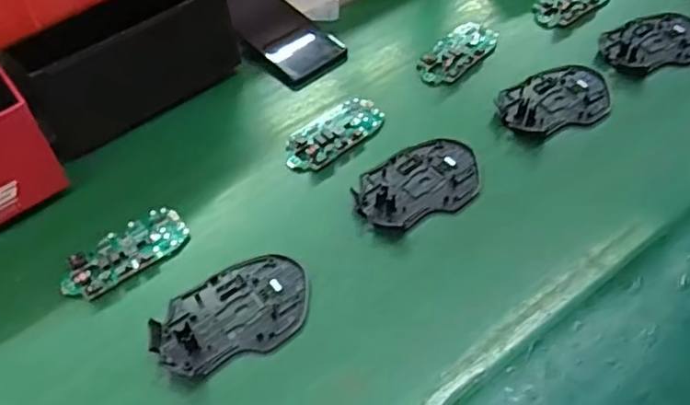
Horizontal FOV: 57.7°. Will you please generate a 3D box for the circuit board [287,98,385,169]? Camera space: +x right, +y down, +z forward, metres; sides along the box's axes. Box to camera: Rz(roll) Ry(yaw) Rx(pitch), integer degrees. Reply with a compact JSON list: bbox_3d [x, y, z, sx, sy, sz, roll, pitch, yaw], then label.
[{"bbox_3d":[-0.009,-0.062,0.560,0.050,0.009,0.101,36,61,28],"label":"circuit board"}]

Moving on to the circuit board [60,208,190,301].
[{"bbox_3d":[-0.169,0.040,0.485,0.099,0.014,0.042,-35,57,-23],"label":"circuit board"}]

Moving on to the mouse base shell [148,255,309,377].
[{"bbox_3d":[-0.081,0.080,0.451,0.112,0.009,0.072,-21,53,-13],"label":"mouse base shell"}]

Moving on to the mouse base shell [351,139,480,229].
[{"bbox_3d":[0.061,-0.017,0.520,0.110,0.011,0.072,-25,54,-16],"label":"mouse base shell"}]

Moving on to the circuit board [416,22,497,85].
[{"bbox_3d":[0.113,-0.152,0.620,0.048,0.016,0.099,33,60,26],"label":"circuit board"}]

